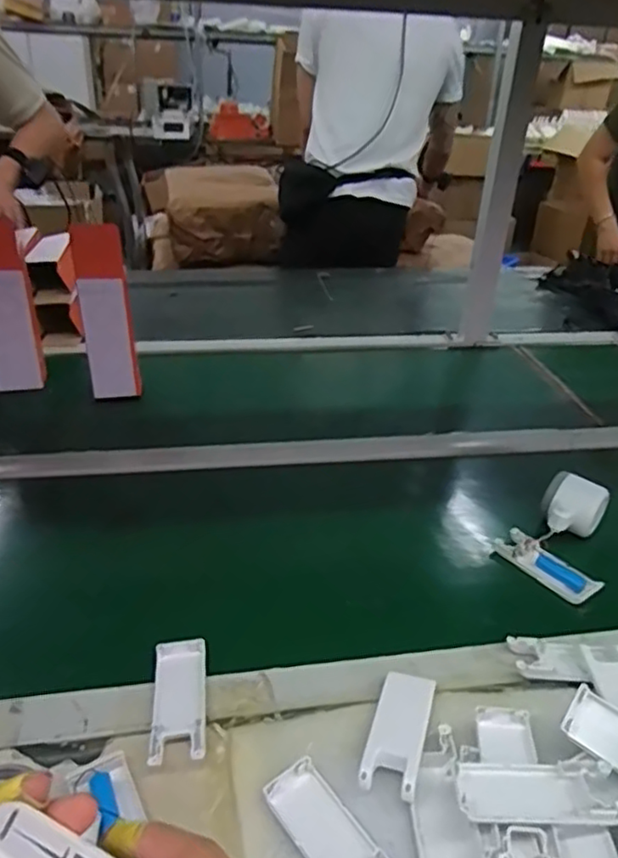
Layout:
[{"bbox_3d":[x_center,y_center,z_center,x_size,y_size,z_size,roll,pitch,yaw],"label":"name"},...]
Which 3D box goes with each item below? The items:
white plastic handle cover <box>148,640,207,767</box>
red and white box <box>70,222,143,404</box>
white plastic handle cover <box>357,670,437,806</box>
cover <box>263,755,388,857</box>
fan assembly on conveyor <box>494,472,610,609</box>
[{"bbox_3d":[-0.101,0.208,0.491,0.040,0.012,0.103,-2,31,-9],"label":"white plastic handle cover"},{"bbox_3d":[-0.280,-0.156,0.876,0.068,0.226,0.066,-8,32,-18],"label":"red and white box"},{"bbox_3d":[0.067,0.221,0.467,0.039,0.013,0.100,12,32,15],"label":"white plastic handle cover"},{"bbox_3d":[0.016,0.263,0.403,0.041,0.007,0.106,-21,38,-34],"label":"cover"},{"bbox_3d":[0.272,0.107,0.660,0.101,0.059,0.122,27,38,35],"label":"fan assembly on conveyor"}]

